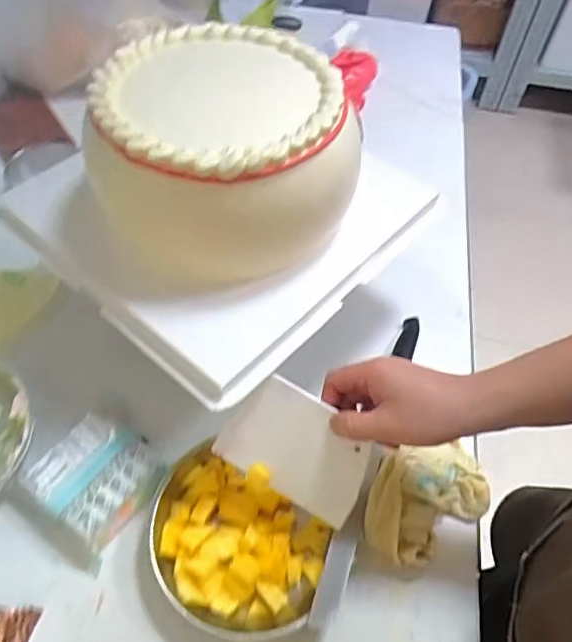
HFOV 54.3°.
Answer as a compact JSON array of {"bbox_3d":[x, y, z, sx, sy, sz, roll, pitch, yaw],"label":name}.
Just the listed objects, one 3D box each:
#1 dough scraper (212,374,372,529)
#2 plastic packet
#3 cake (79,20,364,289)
[{"bbox_3d":[0.010,0.112,0.496,0.129,0.007,0.094,30,102,14],"label":"dough scraper"},{"bbox_3d":[-0.185,0.149,0.547,0.109,0.034,0.101,30,57,17],"label":"plastic packet"},{"bbox_3d":[-0.053,-0.164,0.536,0.242,0.126,0.218,-4,54,-7],"label":"cake"}]

